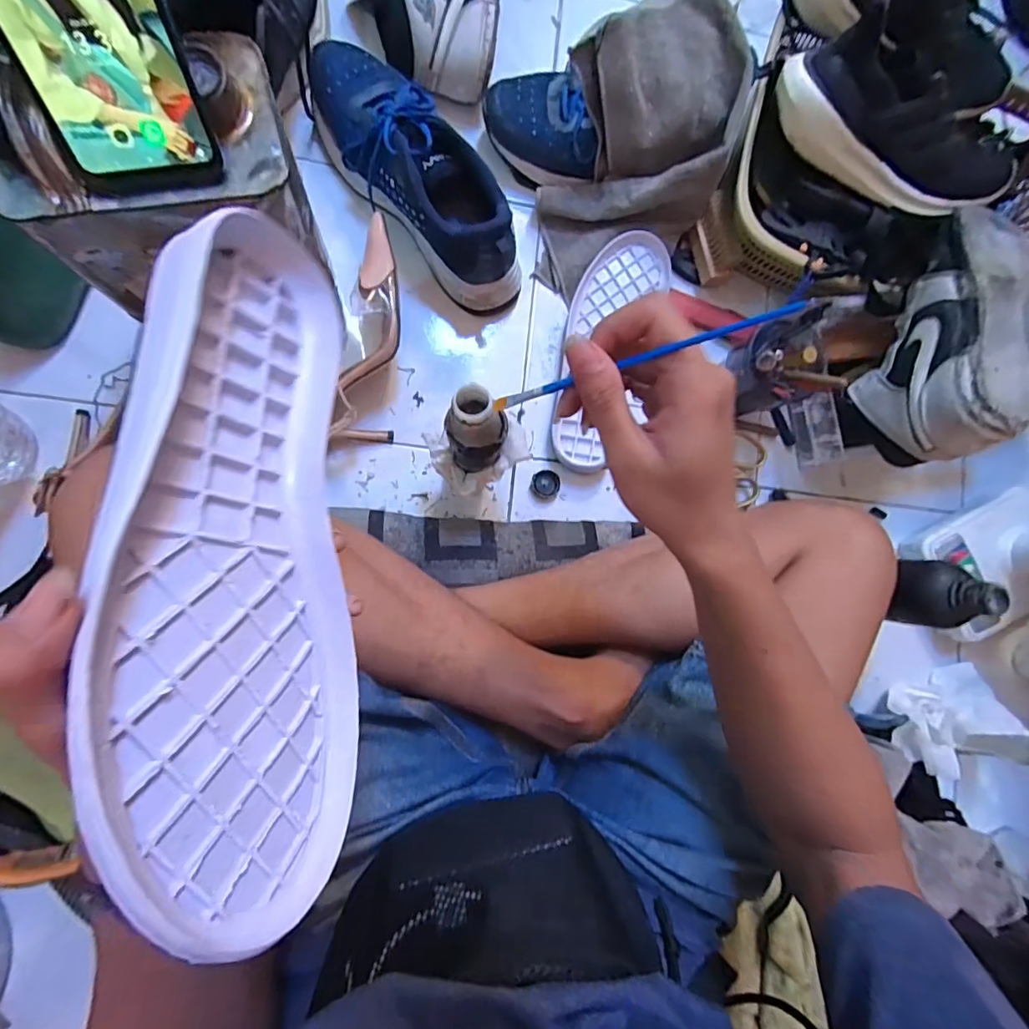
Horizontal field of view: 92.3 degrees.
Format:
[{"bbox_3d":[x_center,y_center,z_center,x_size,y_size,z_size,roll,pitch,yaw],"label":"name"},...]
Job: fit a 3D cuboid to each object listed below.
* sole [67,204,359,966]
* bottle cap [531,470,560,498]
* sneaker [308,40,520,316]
[{"bbox_3d":[-0.107,0.008,0.193,0.021,0.096,0.275,-11,80,29],"label":"sole"},{"bbox_3d":[0.036,-0.034,0.556,0.033,0.008,0.030,1,86,-9],"label":"bottle cap"},{"bbox_3d":[-0.098,-0.349,0.501,0.104,0.098,0.290,-35,93,-10],"label":"sneaker"}]

